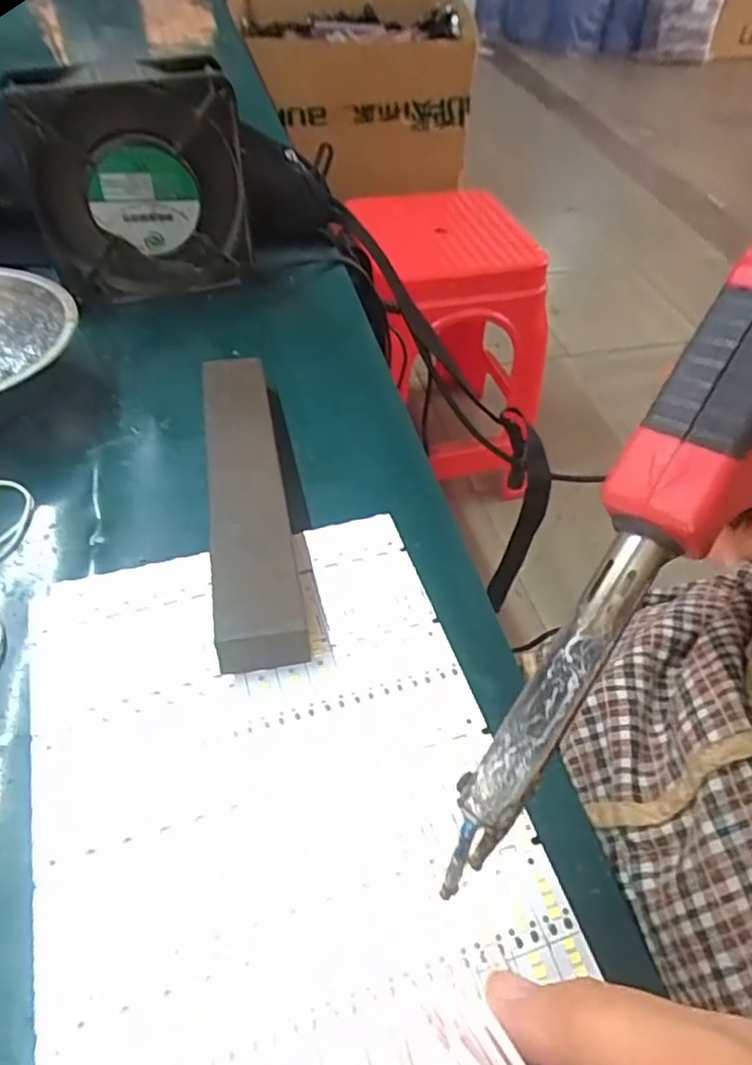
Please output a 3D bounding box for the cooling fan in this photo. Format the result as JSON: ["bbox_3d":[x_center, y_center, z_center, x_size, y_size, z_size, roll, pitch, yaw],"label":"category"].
[{"bbox_3d":[-0.133,-0.195,0.385,0.115,0.126,0.030,-18,52,-17],"label":"cooling fan"}]

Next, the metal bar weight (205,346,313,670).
[{"bbox_3d":[-0.057,-0.021,0.293,0.031,0.030,0.185,-8,50,-9],"label":"metal bar weight"}]

